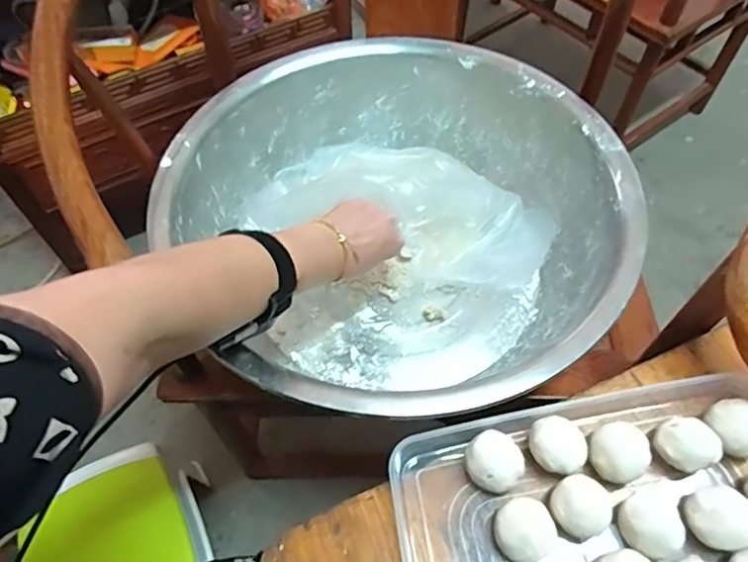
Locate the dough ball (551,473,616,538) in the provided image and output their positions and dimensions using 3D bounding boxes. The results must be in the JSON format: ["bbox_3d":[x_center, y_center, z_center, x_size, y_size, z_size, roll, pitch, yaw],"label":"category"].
[{"bbox_3d":[0.158,0.168,0.417,0.047,0.030,0.042,-17,59,-10],"label":"dough ball"}]

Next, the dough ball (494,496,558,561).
[{"bbox_3d":[0.112,0.190,0.419,0.043,0.037,0.041,0,58,0],"label":"dough ball"}]

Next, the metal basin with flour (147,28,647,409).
[{"bbox_3d":[0.029,-0.069,0.643,0.464,0.155,0.482,0,58,0],"label":"metal basin with flour"}]

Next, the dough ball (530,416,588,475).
[{"bbox_3d":[0.146,0.134,0.447,0.043,0.031,0.044,0,58,0],"label":"dough ball"}]

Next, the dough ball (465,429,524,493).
[{"bbox_3d":[0.096,0.147,0.446,0.046,0.032,0.042,0,58,0],"label":"dough ball"}]

